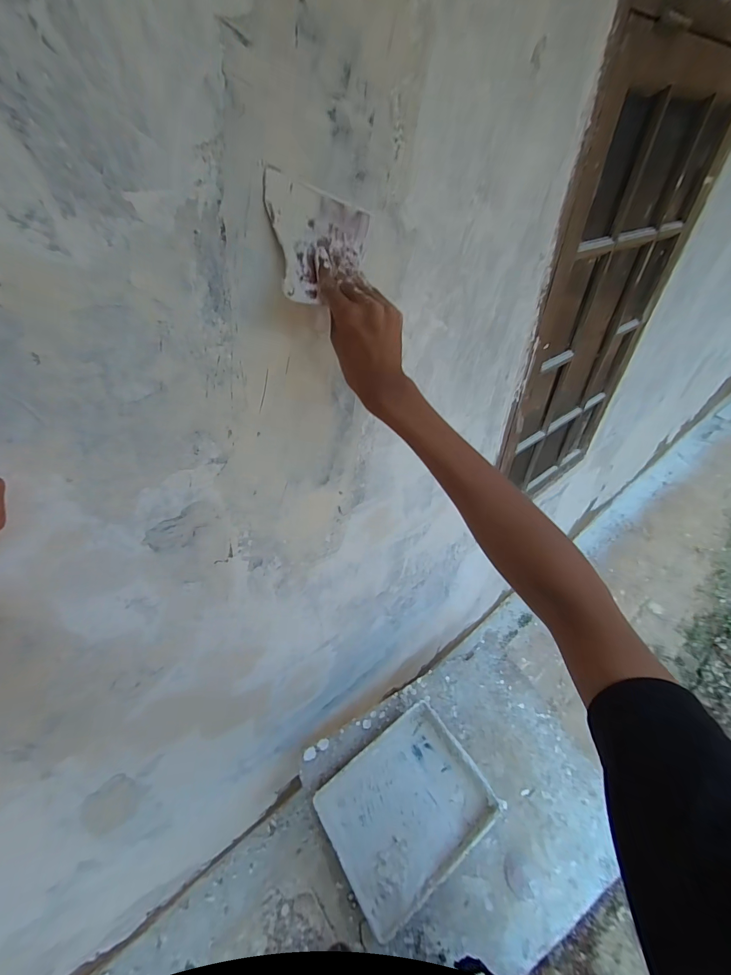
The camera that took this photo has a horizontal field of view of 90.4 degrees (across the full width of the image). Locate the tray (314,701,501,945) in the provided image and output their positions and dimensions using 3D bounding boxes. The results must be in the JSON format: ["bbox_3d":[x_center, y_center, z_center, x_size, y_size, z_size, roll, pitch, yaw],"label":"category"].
[{"bbox_3d":[0.096,0.753,0.861,0.356,0.072,0.284,-26,47,-25],"label":"tray"}]

